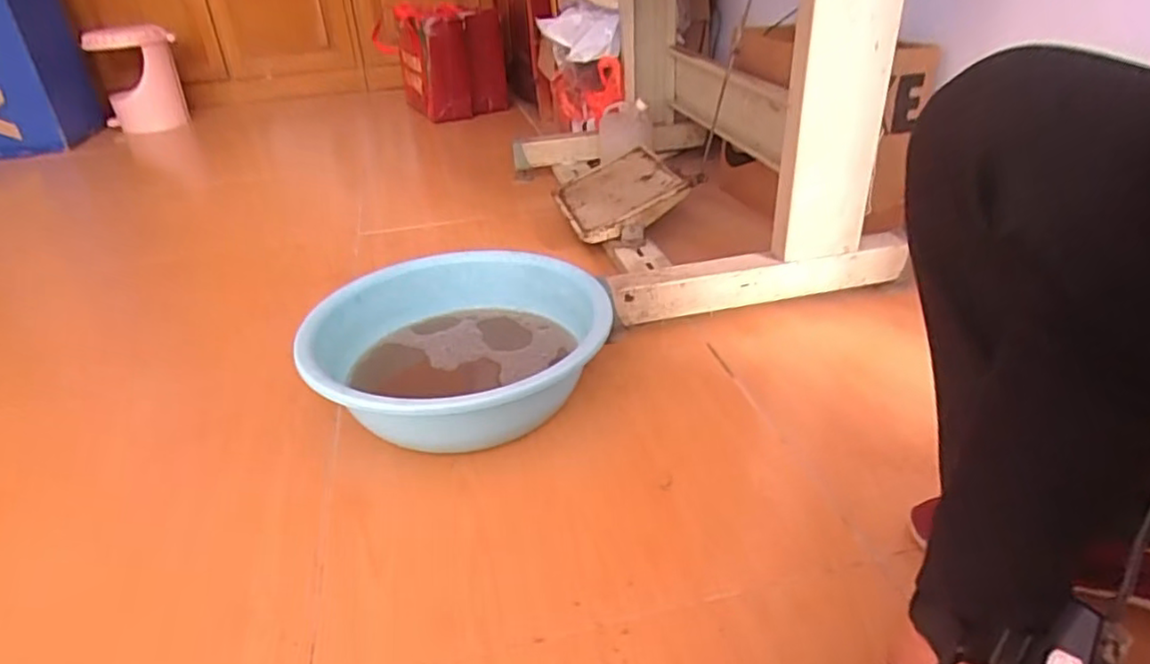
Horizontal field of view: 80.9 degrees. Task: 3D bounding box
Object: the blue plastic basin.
[{"bbox_3d":[-0.145,0.027,0.836,0.357,0.123,0.342,-3,31,2],"label":"blue plastic basin"}]

